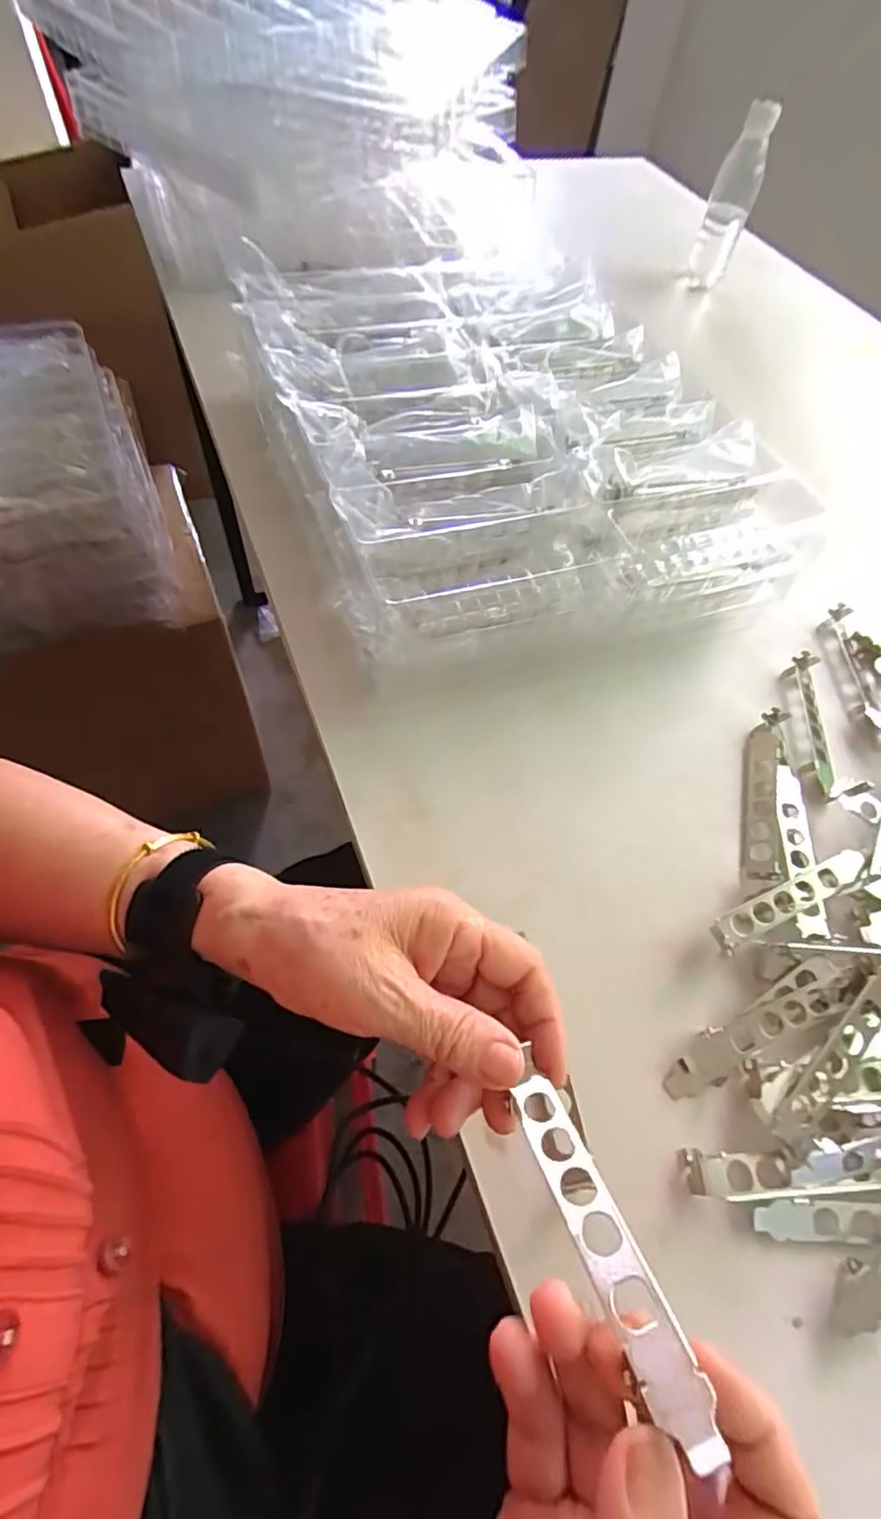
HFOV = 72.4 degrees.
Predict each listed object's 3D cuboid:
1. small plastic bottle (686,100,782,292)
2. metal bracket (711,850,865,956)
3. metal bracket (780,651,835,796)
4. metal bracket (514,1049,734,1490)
[{"bbox_3d":[0.365,-0.709,0.771,0.061,0.173,0.050,19,60,9],"label":"small plastic bottle"},{"bbox_3d":[0.211,0.084,0.362,0.117,0.013,0.018,-21,63,-17],"label":"metal bracket"},{"bbox_3d":[0.271,-0.027,0.445,0.022,0.018,0.118,12,59,2],"label":"metal bracket"},{"bbox_3d":[0.051,0.154,0.203,0.018,0.005,0.115,-15,27,-11],"label":"metal bracket"}]

